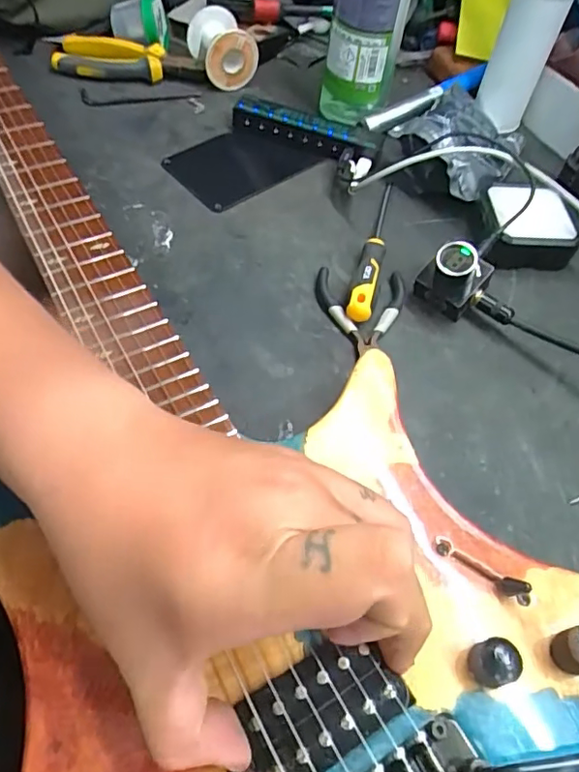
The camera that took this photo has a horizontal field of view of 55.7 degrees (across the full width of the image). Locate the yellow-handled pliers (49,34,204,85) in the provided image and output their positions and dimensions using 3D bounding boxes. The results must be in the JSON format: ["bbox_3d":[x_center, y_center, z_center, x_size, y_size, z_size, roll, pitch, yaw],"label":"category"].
[{"bbox_3d":[-0.161,-0.326,0.549,0.146,0.023,0.045,4,55,-2],"label":"yellow-handled pliers"}]

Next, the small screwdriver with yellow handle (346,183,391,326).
[{"bbox_3d":[0.068,-0.113,0.427,0.017,0.025,0.159,14,55,5],"label":"small screwdriver with yellow handle"}]

